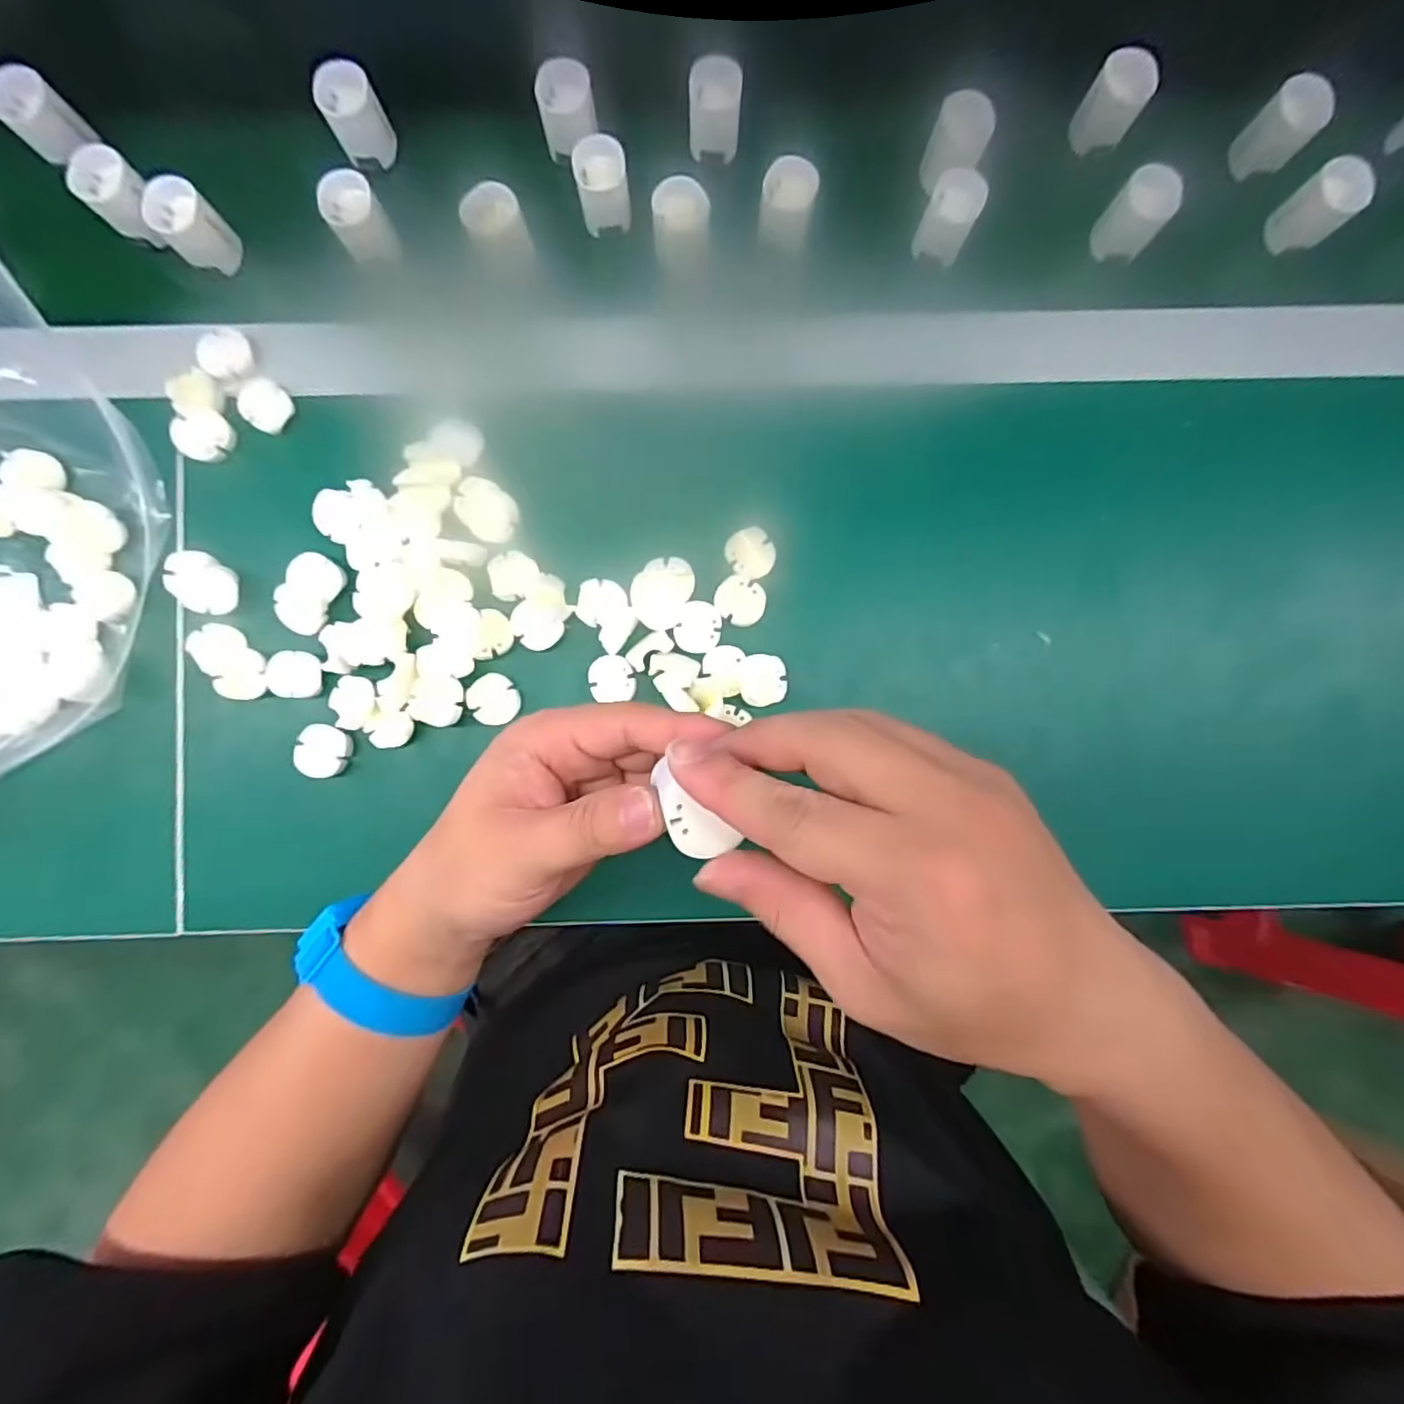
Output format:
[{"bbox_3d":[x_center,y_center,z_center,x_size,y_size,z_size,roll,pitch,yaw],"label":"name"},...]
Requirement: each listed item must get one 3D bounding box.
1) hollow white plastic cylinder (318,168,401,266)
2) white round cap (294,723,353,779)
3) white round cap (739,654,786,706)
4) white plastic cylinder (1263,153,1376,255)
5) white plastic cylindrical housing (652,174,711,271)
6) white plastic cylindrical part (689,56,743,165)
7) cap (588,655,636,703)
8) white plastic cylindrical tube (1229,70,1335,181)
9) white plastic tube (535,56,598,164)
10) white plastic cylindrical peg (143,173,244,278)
[{"bbox_3d":[-0.188,-0.264,0.350,0.028,0.037,0.025,-15,89,-2],"label":"hollow white plastic cylinder"},{"bbox_3d":[-0.203,0.026,0.343,0.025,0.007,0.028,20,89,-1],"label":"white round cap"},{"bbox_3d":[0.033,-0.012,0.345,0.024,0.004,0.028,0,89,-1],"label":"white round cap"},{"bbox_3d":[0.334,-0.268,0.349,0.028,0.037,0.030,0,89,-1],"label":"white plastic cylinder"},{"bbox_3d":[-0.011,-0.262,0.351,0.030,0.032,0.028,0,89,-1],"label":"white plastic cylindrical housing"},{"bbox_3d":[0.007,-0.328,0.353,0.028,0.031,0.028,0,89,-1],"label":"white plastic cylindrical part"},{"bbox_3d":[-0.049,-0.013,0.348,0.024,0.005,0.025,0,89,-1],"label":"cap"},{"bbox_3d":[0.319,-0.316,0.351,0.029,0.034,0.031,0,89,-1],"label":"white plastic cylindrical tube"},{"bbox_3d":[-0.074,-0.328,0.352,0.030,0.028,0.032,0,89,-1],"label":"white plastic tube"},{"bbox_3d":[-0.280,-0.261,0.351,0.031,0.030,0.034,0,89,-1],"label":"white plastic cylindrical peg"}]

